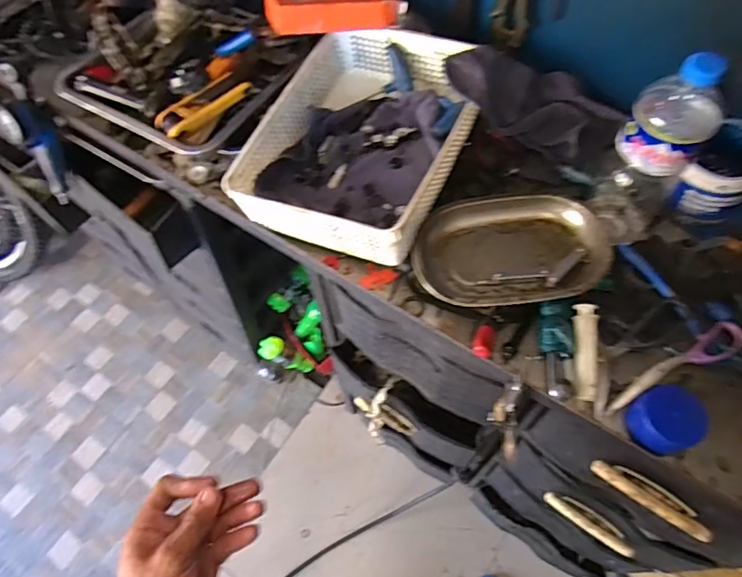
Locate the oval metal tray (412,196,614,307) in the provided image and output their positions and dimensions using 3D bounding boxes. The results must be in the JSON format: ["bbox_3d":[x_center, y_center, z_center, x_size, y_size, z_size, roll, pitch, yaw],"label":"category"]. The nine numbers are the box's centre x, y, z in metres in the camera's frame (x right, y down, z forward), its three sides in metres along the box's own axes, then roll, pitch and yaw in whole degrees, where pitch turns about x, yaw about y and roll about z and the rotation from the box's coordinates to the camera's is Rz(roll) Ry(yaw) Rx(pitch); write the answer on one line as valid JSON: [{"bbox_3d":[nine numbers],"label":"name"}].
[{"bbox_3d":[0.164,-0.045,0.622,0.221,0.047,0.152,-2,61,1],"label":"oval metal tray"}]

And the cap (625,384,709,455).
[{"bbox_3d":[0.308,0.139,0.538,0.064,0.047,0.065,-21,63,-9],"label":"cap"}]

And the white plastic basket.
[{"bbox_3d":[-0.006,-0.205,0.699,0.247,0.091,0.324,23,65,14],"label":"white plastic basket"}]

